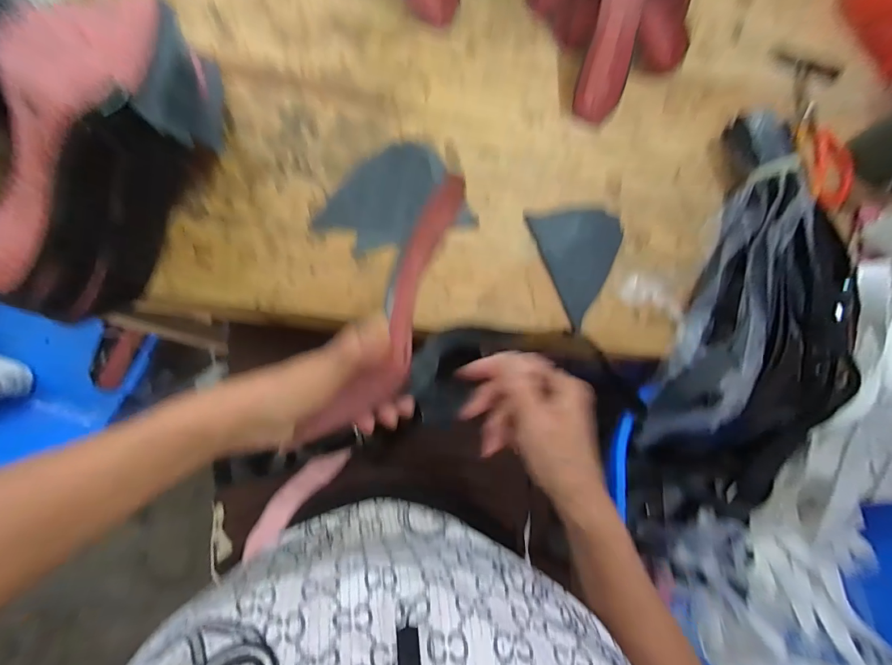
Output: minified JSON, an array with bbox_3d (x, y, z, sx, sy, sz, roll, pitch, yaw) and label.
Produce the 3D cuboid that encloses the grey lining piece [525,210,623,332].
[{"bbox_3d":[0.159,-0.081,0.443,0.096,0.007,0.128,-19,82,-7],"label":"grey lining piece"}]

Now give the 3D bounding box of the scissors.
[{"bbox_3d":[0.490,-0.226,0.504,0.070,0.017,0.136,-9,83,-10],"label":"scissors"}]

